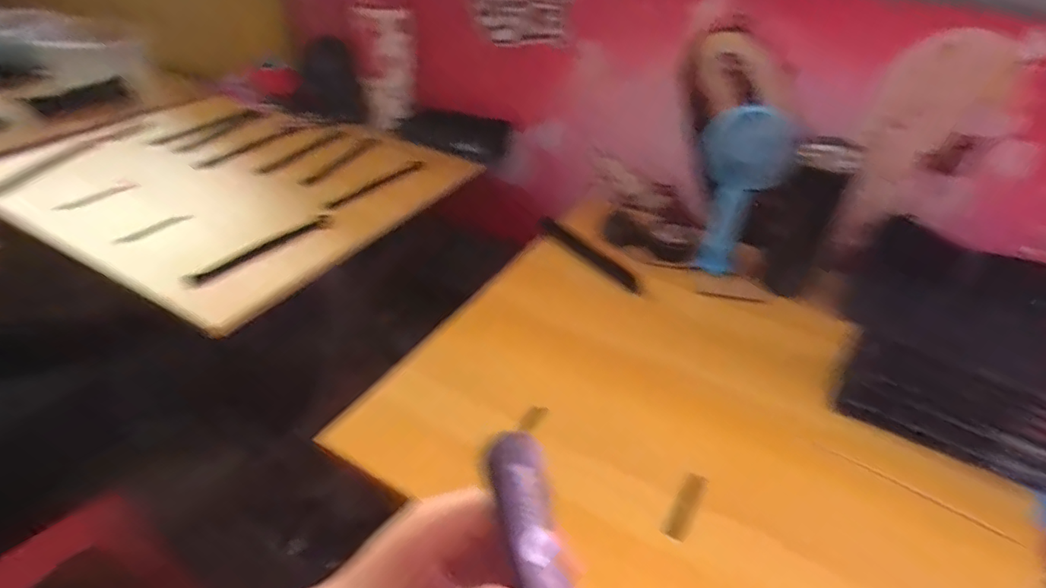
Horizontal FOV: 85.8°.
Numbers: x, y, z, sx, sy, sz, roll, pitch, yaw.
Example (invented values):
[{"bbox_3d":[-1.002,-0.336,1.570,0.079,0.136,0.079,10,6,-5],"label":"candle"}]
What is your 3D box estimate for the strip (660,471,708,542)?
[{"bbox_3d":[0.140,0.180,0.480,0.020,0.006,0.071,22,42,24],"label":"strip"}]

